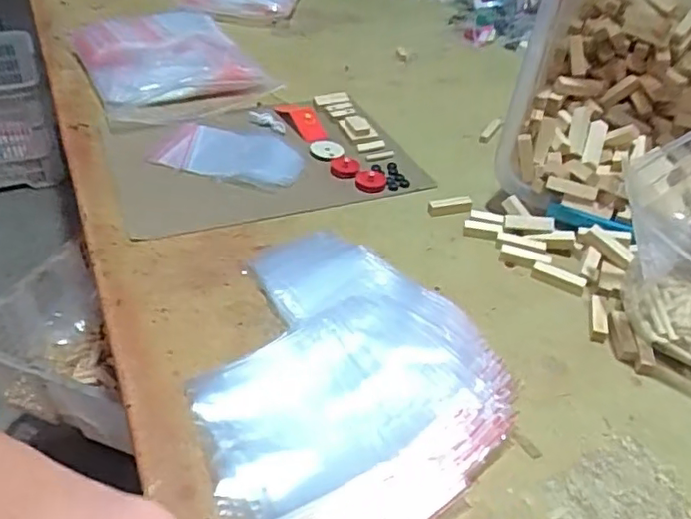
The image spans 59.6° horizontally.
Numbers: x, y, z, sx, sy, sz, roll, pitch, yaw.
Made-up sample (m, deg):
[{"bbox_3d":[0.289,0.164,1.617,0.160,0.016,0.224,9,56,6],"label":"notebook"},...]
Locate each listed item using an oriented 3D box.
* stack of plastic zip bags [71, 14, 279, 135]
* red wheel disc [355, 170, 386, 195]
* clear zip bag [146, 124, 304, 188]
[{"bbox_3d":[-0.215,-0.232,0.711,0.177,0.052,0.228,-20,44,-28],"label":"stack of plastic zip bags"},{"bbox_3d":[0.024,-0.074,0.569,0.028,0.007,0.032,5,38,0],"label":"red wheel disc"},{"bbox_3d":[-0.112,-0.103,0.585,0.143,0.011,0.086,13,38,10],"label":"clear zip bag"}]

